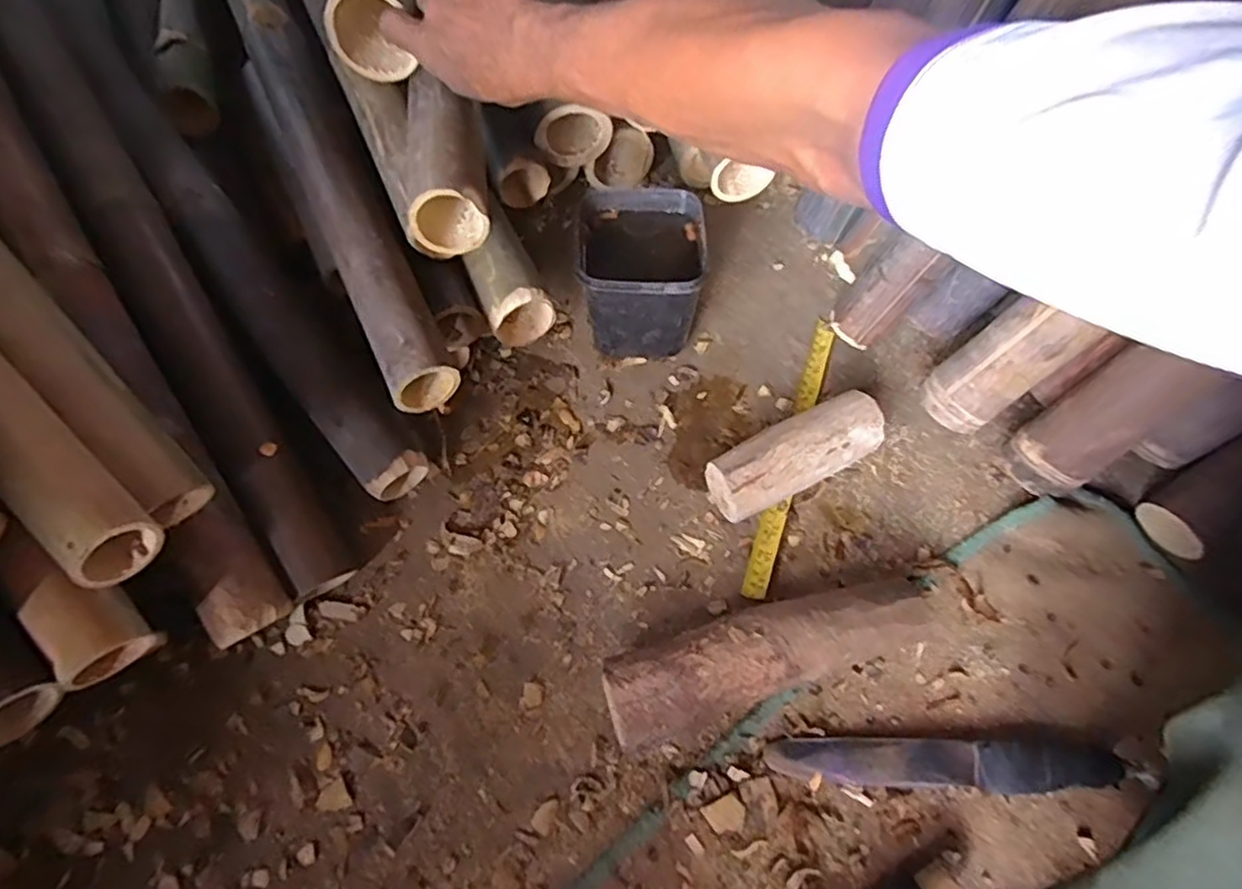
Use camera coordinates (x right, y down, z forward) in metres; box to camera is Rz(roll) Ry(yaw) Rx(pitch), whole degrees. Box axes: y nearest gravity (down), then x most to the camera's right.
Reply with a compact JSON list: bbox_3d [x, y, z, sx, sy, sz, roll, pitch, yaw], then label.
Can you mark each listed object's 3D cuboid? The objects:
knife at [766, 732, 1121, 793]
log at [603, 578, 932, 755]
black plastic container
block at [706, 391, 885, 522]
[{"bbox_3d":[0.241,0.240,0.502,0.250,0.020,0.038,-1,64,0],"label":"knife"},{"bbox_3d":[0.122,0.163,0.517,0.271,0.066,0.072,-17,65,-8],"label":"log"},{"bbox_3d":[0.016,-0.159,0.624,0.108,0.110,0.121,0,64,0],"label":"black plastic container"},{"bbox_3d":[0.151,0.015,0.588,0.153,0.063,0.056,-25,67,-12],"label":"block"}]

